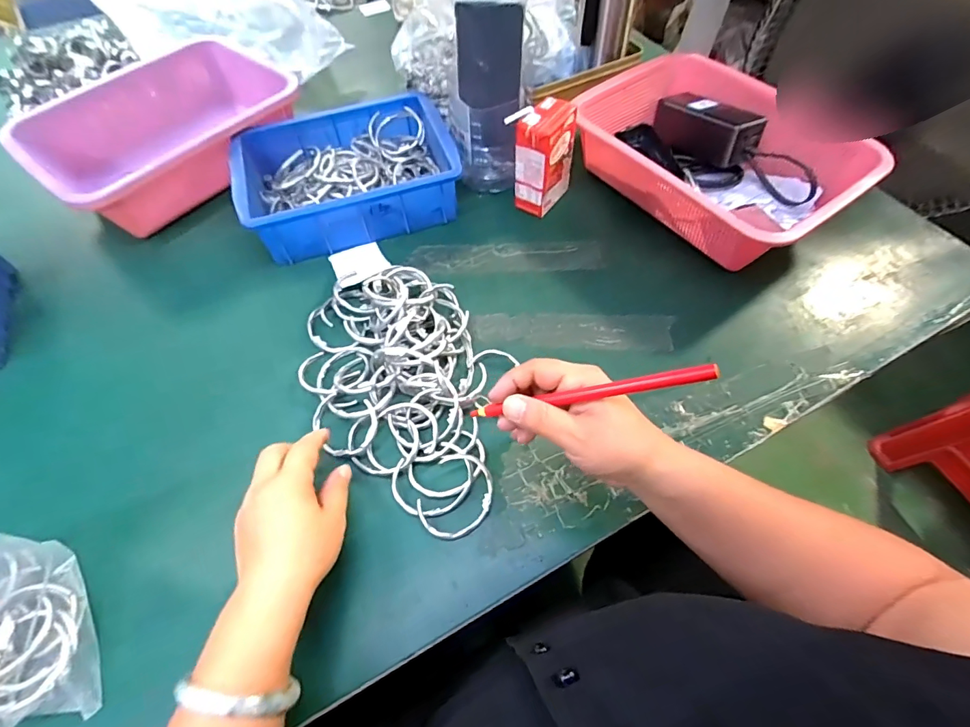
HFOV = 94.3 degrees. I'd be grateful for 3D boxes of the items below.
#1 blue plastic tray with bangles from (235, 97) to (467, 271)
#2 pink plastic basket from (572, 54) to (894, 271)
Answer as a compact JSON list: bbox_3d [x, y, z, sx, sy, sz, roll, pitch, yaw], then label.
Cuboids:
[{"bbox_3d":[-0.164,-0.230,0.544,0.244,0.064,0.174,-17,60,-9],"label":"blue plastic tray with bangles"},{"bbox_3d":[0.265,-0.243,0.532,0.230,0.098,0.302,-34,64,-18],"label":"pink plastic basket"}]

